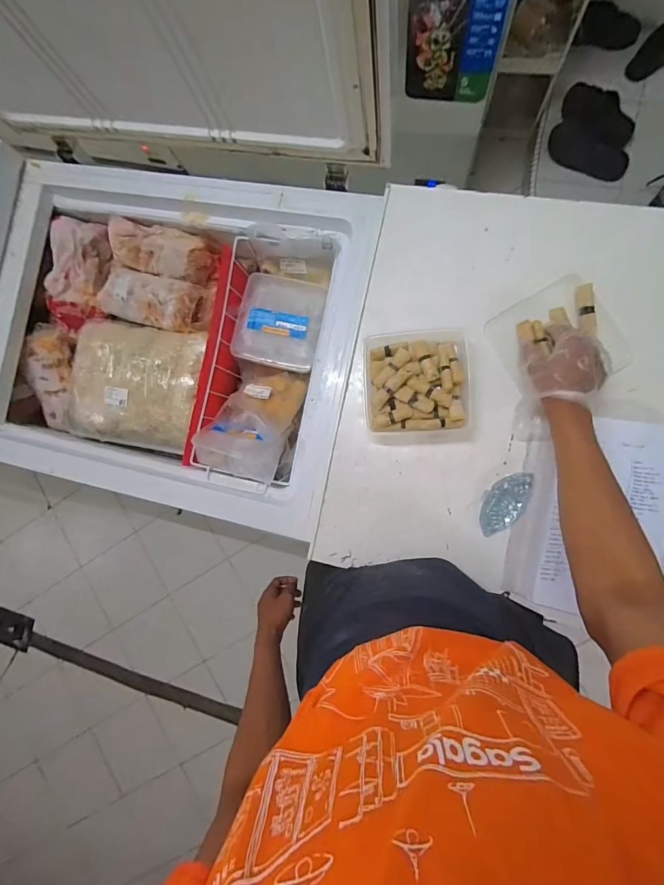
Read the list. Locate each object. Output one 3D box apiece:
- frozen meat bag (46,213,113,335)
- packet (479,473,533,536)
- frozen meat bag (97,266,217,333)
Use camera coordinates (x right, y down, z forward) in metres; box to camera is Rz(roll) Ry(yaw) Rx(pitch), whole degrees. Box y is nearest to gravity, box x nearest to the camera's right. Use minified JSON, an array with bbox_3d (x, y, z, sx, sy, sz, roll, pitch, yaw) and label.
[{"bbox_3d":[-0.612,-0.407,0.934,0.129,0.071,0.251,3,88,9],"label":"frozen meat bag"},{"bbox_3d":[0.274,0.097,0.614,0.057,0.020,0.112,26,94,9],"label":"packet"},{"bbox_3d":[-0.407,-0.330,0.893,0.242,0.077,0.121,10,91,-3],"label":"frozen meat bag"}]

